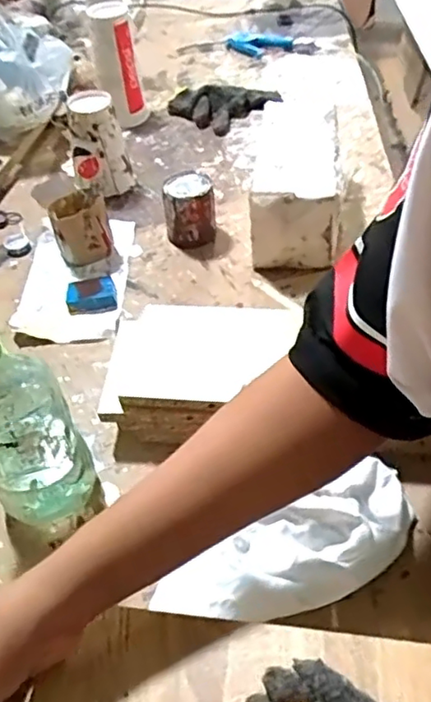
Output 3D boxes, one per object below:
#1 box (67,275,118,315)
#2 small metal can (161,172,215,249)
[{"bbox_3d":[-0.145,-0.064,0.710,0.057,0.026,0.036,-9,47,-1],"label":"box"},{"bbox_3d":[-0.035,-0.182,0.775,0.062,0.075,0.061,-1,46,1],"label":"small metal can"}]

